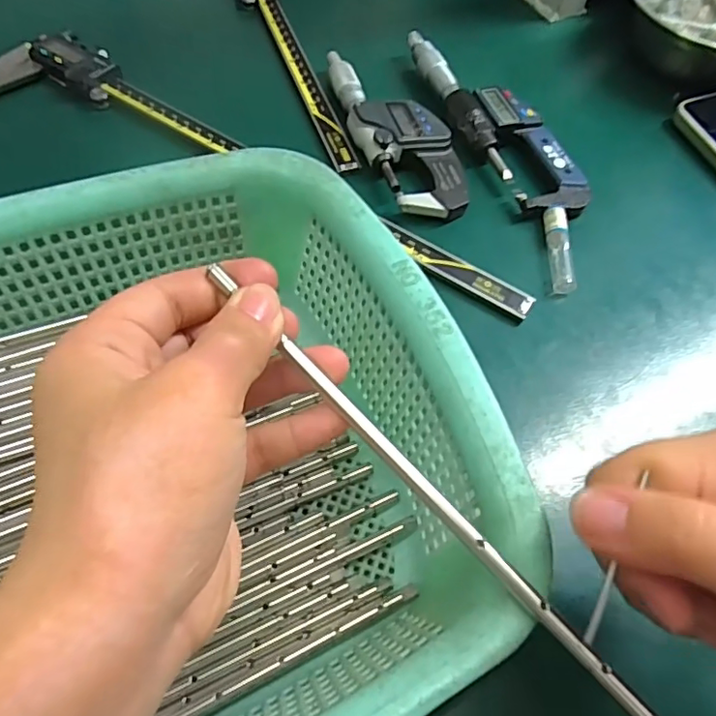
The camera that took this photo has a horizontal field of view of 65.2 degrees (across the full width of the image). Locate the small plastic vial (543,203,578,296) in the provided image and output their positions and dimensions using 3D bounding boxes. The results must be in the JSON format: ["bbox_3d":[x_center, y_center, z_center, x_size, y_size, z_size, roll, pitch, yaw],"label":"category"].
[{"bbox_3d":[0.118,-0.063,0.329,0.011,0.013,0.059,4,58,-2],"label":"small plastic vial"}]

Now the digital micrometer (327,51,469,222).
[{"bbox_3d":[0.022,-0.152,0.368,0.053,0.023,0.157,-21,62,-17],"label":"digital micrometer"}]

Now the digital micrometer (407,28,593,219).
[{"bbox_3d":[0.088,-0.160,0.377,0.051,0.022,0.178,-22,62,-17],"label":"digital micrometer"}]

